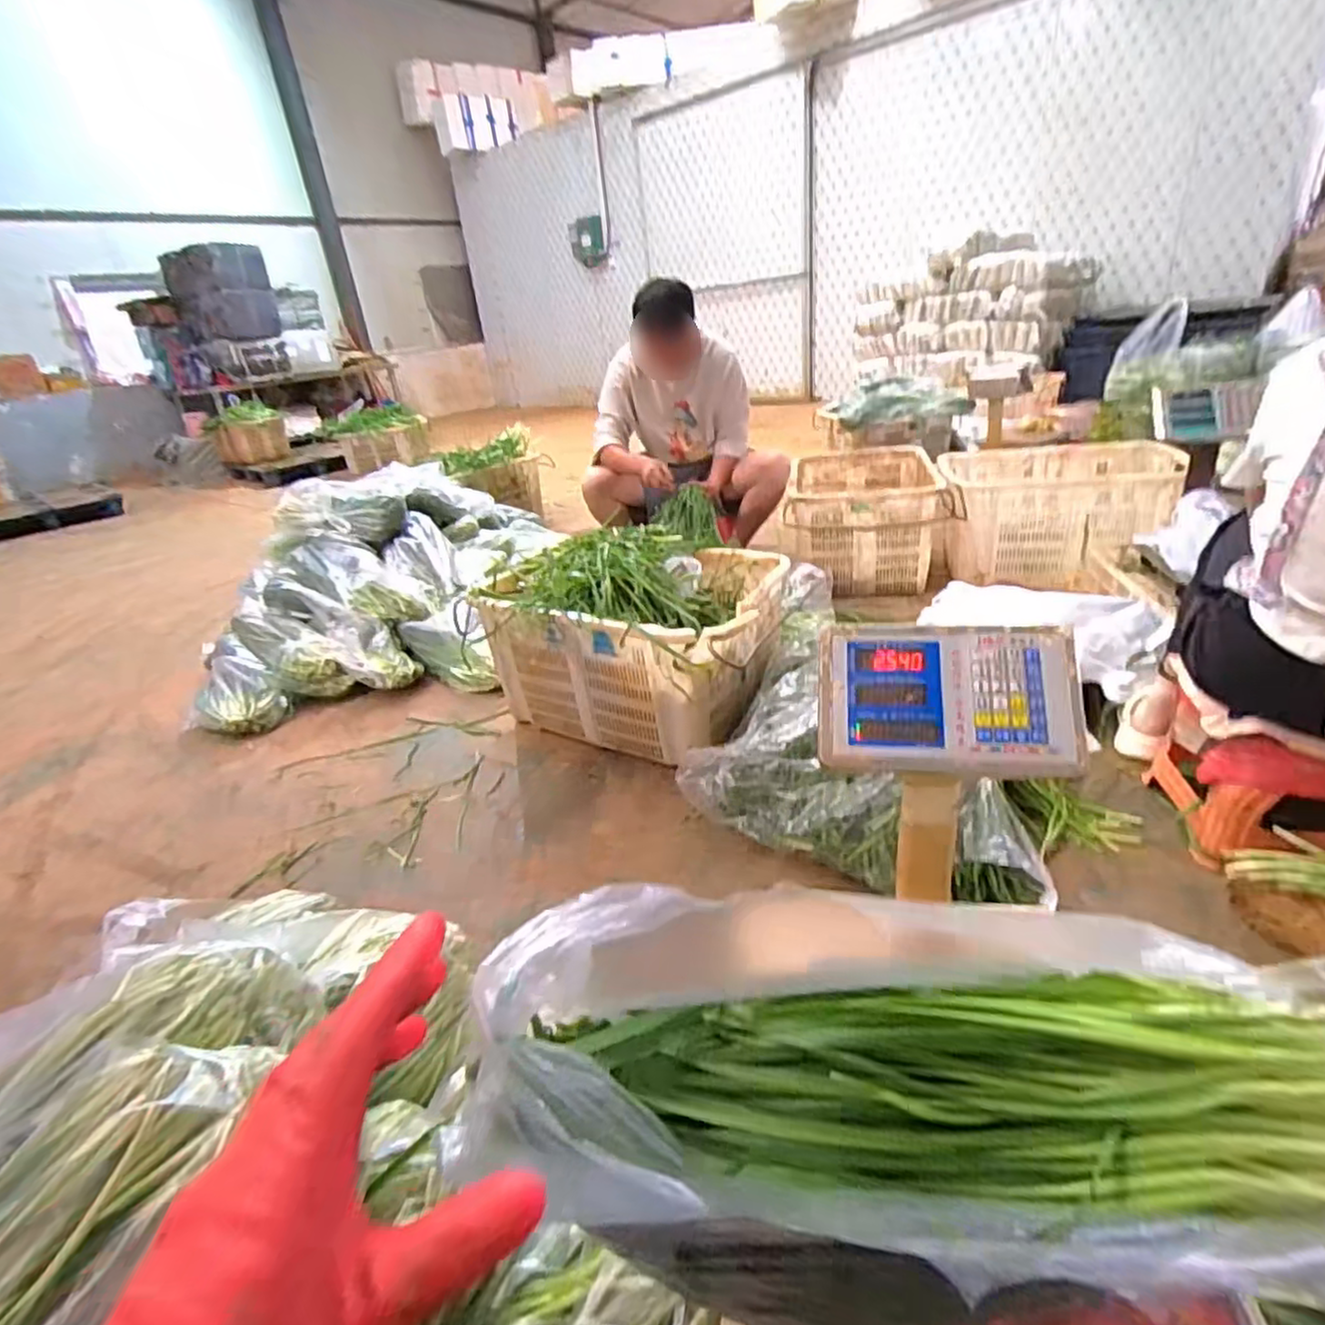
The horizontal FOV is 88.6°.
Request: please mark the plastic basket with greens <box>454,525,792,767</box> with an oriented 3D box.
[{"bbox_3d":[-0.084,-0.052,1.641,0.702,0.395,0.452,9,30,28],"label":"plastic basket with greens"}]

